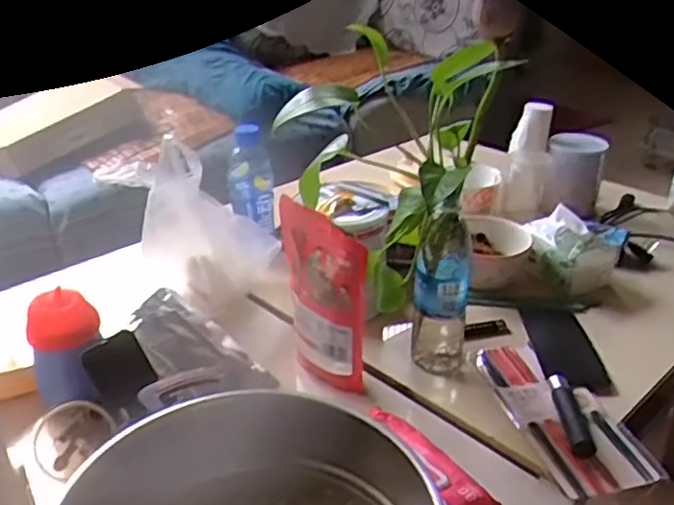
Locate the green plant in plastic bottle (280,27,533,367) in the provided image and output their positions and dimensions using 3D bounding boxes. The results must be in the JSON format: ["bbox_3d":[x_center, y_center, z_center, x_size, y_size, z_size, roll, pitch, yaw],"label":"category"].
[{"bbox_3d":[0.061,-0.042,0.789,0.208,0.376,0.183,22,35,36],"label":"green plant in plastic bottle"}]

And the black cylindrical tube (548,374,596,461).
[{"bbox_3d":[0.254,0.173,0.741,0.022,0.027,0.125,1,28,4],"label":"black cylindrical tube"}]

